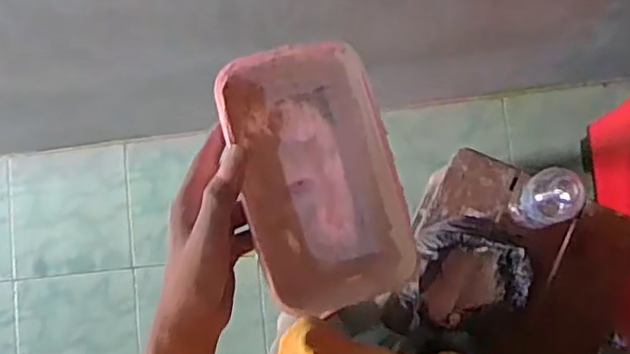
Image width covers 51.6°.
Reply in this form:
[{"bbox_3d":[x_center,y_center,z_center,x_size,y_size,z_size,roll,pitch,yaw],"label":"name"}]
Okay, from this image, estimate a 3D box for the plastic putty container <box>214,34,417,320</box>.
[{"bbox_3d":[0.002,0.001,0.498,0.113,0.096,0.186,-16,82,5],"label":"plastic putty container"}]

